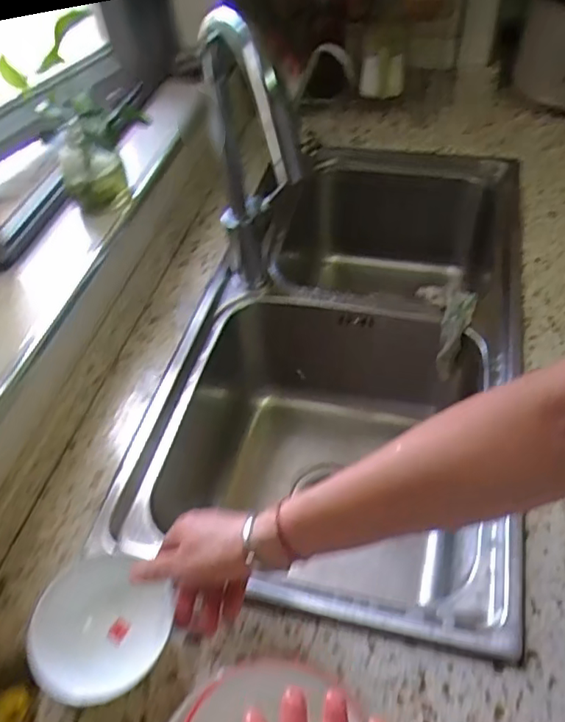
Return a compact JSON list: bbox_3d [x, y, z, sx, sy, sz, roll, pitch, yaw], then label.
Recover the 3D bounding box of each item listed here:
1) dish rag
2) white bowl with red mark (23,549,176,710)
[{"bbox_3d":[0.210,-0.040,0.743,0.070,0.064,0.123,0,89,5],"label":"dish rag"},{"bbox_3d":[-0.151,0.221,0.481,0.098,0.061,0.110,7,51,11],"label":"white bowl with red mark"}]

